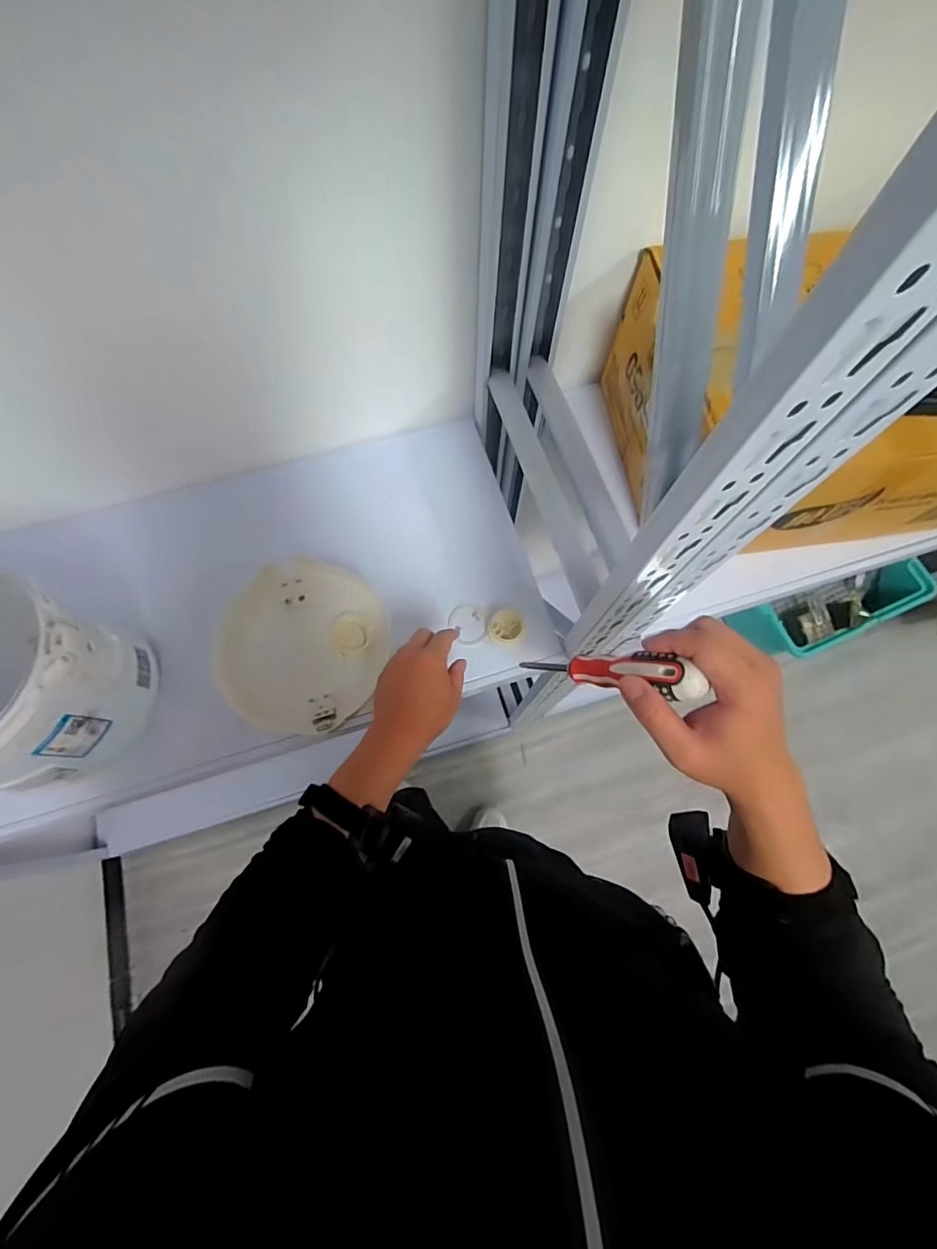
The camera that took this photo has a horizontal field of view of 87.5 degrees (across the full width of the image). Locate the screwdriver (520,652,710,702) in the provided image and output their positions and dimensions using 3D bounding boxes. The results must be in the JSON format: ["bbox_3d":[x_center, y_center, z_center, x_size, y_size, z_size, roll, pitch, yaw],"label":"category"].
[{"bbox_3d":[0.104,0.037,0.388,0.025,0.168,0.024,37,71,-26],"label":"screwdriver"}]

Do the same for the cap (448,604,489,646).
[{"bbox_3d":[0.002,-0.001,0.662,0.049,0.006,0.056,-35,75,-12],"label":"cap"}]

